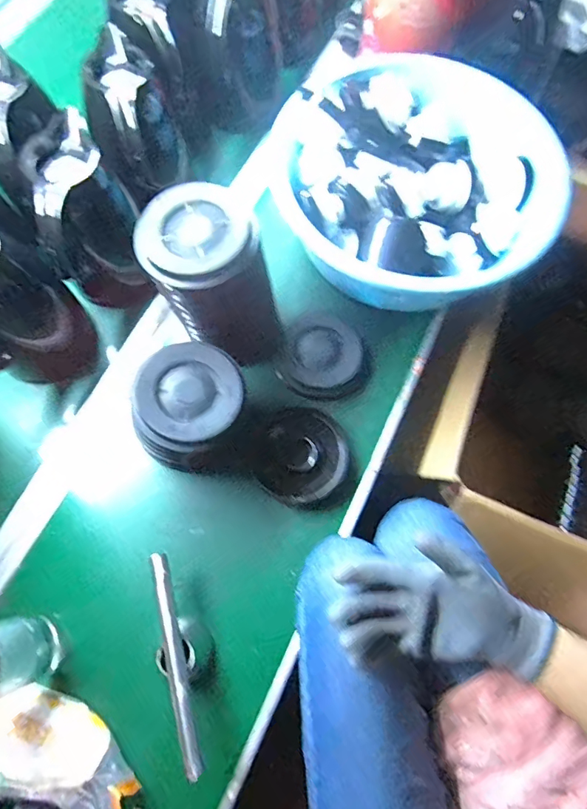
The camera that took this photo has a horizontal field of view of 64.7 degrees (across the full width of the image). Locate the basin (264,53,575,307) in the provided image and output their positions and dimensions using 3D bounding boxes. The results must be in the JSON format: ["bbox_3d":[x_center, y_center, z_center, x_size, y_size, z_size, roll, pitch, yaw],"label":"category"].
[{"bbox_3d":[0.160,-0.277,0.615,0.353,0.127,0.311,-30,75,-10],"label":"basin"}]

